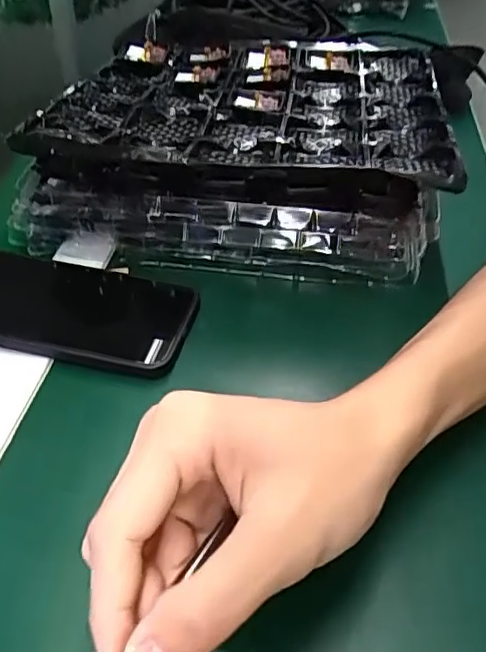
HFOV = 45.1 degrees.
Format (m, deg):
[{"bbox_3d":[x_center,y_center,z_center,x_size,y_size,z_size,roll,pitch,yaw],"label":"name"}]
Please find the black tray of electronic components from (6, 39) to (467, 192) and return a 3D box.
[{"bbox_3d":[0.009,-0.175,0.446,0.285,0.025,0.251,7,43,9],"label":"black tray of electronic components"}]

